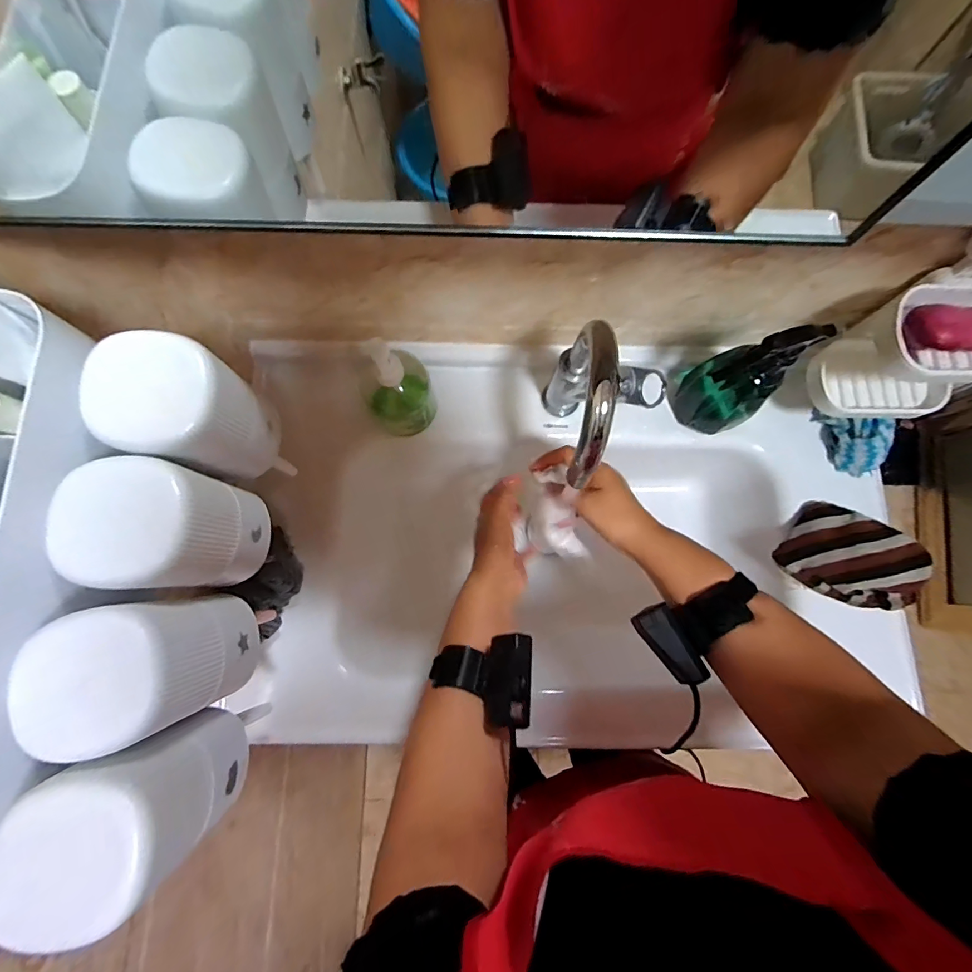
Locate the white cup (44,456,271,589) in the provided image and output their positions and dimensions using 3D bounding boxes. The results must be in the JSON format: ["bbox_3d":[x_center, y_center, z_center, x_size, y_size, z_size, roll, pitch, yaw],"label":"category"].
[{"bbox_3d":[-0.183,0.029,0.263,0.057,0.106,0.069,1,78,-1],"label":"white cup"}]

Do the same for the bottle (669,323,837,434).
[{"bbox_3d":[0.278,-0.116,0.489,0.090,0.179,0.084,0,79,-1],"label":"bottle"}]

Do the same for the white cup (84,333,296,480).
[{"bbox_3d":[-0.181,-0.038,0.281,0.060,0.122,0.068,6,78,0],"label":"white cup"}]

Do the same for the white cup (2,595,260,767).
[{"bbox_3d":[-0.185,0.101,0.251,0.061,0.102,0.062,0,79,-1],"label":"white cup"}]

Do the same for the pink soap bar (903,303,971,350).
[{"bbox_3d":[0.433,-0.144,0.395,0.084,0.031,0.046,11,78,1],"label":"pink soap bar"}]

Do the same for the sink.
[{"bbox_3d":[0.088,0.064,0.590,0.715,0.180,0.450,0,79,-1],"label":"sink"}]

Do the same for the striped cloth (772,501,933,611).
[{"bbox_3d":[0.443,0.084,0.522,0.148,0.053,0.109,26,79,4],"label":"striped cloth"}]

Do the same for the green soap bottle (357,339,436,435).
[{"bbox_3d":[-0.098,-0.111,0.502,0.077,0.133,0.065,-38,82,-8],"label":"green soap bottle"}]

